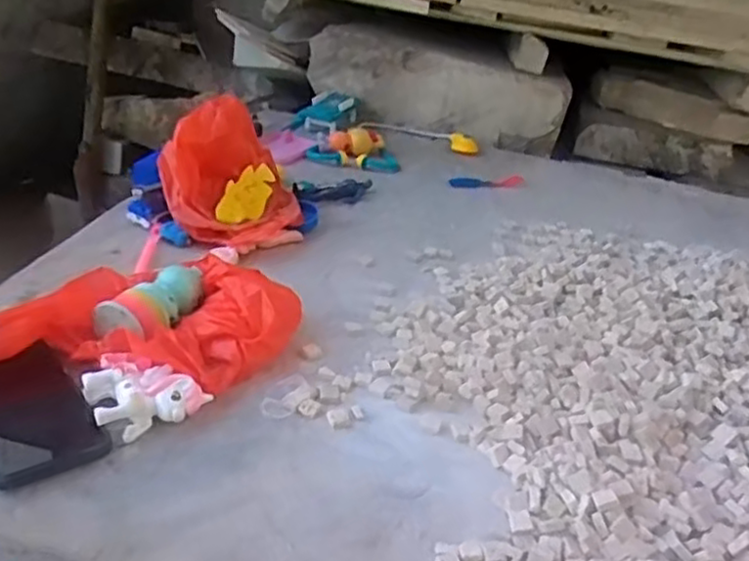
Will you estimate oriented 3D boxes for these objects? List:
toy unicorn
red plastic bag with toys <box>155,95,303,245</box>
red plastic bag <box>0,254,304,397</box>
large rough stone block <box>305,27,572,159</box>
[{"bbox_3d":[-0.184,0.087,0.577,0.083,0.033,0.081,-11,34,-29],"label":"toy unicorn"},{"bbox_3d":[-0.169,-0.128,0.866,0.160,0.146,0.153,0,30,-12],"label":"red plastic bag with toys"},{"bbox_3d":[-0.207,0.040,0.645,0.276,0.059,0.166,4,30,-5],"label":"red plastic bag"},{"bbox_3d":[0.116,-0.347,1.281,0.446,0.166,0.100,10,30,6],"label":"large rough stone block"}]

